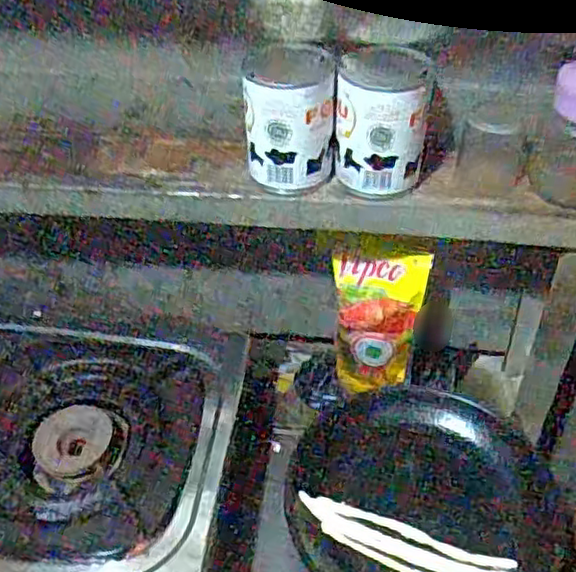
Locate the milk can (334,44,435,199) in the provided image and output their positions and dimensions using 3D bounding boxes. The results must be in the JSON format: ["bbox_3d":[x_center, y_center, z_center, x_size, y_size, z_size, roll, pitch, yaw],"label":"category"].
[{"bbox_3d":[0.077,-0.134,0.540,0.071,0.099,0.071,8,47,13],"label":"milk can"}]

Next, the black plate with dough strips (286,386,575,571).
[{"bbox_3d":[0.129,0.205,0.633,0.255,0.029,0.228,19,50,22],"label":"black plate with dough strips"}]

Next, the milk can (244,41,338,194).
[{"bbox_3d":[0.002,-0.138,0.548,0.072,0.101,0.070,0,46,5],"label":"milk can"}]

